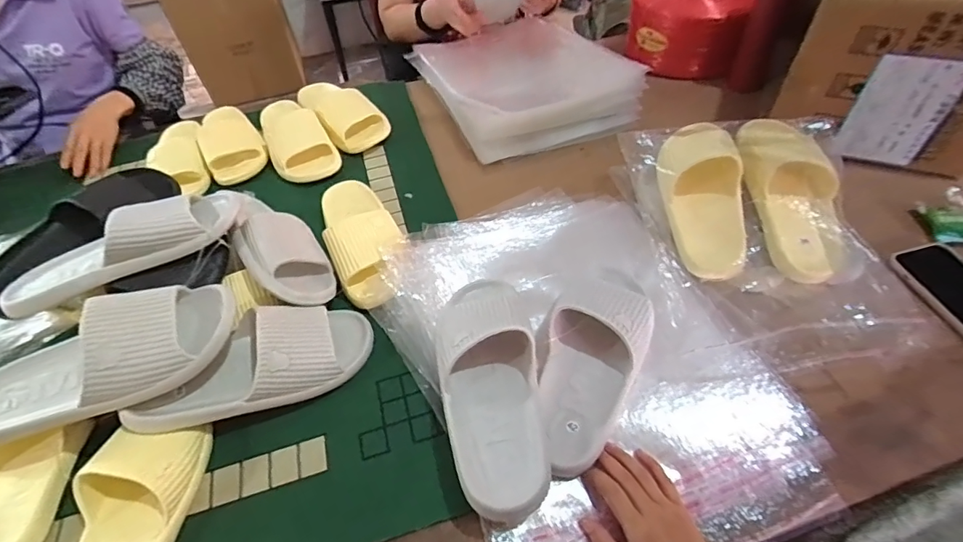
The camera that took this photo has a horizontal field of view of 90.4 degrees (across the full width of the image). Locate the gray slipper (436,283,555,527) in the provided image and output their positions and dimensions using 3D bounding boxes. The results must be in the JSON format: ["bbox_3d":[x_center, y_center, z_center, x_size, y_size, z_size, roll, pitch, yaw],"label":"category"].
[{"bbox_3d":[0.007,0.112,0.511,0.101,0.080,0.271,-9,50,-3],"label":"gray slipper"}]

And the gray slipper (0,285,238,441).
[{"bbox_3d":[-0.388,0.086,0.479,0.263,0.073,0.106,-20,51,-12],"label":"gray slipper"}]

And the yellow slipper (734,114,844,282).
[{"bbox_3d":[0.404,-0.106,0.617,0.096,0.086,0.240,-4,69,1],"label":"yellow slipper"}]

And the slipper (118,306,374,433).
[{"bbox_3d":[-0.250,0.103,0.528,0.253,0.062,0.100,-20,51,-12],"label":"slipper"}]

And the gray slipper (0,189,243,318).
[{"bbox_3d":[-0.427,-0.037,0.568,0.273,0.065,0.091,-20,51,-12],"label":"gray slipper"}]

